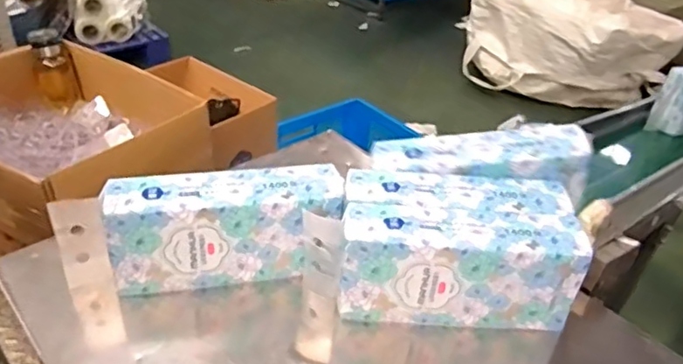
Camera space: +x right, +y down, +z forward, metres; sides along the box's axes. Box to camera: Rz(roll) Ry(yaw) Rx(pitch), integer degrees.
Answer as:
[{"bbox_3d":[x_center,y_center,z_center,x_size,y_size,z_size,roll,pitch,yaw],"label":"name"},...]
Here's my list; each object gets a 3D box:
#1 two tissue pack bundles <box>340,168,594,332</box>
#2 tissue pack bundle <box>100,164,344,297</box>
[{"bbox_3d":[0.166,0.101,0.901,0.346,0.157,0.182,5,36,-1],"label":"two tissue pack bundles"},{"bbox_3d":[-0.175,0.070,0.902,0.335,0.148,0.097,-3,37,-11],"label":"tissue pack bundle"}]

